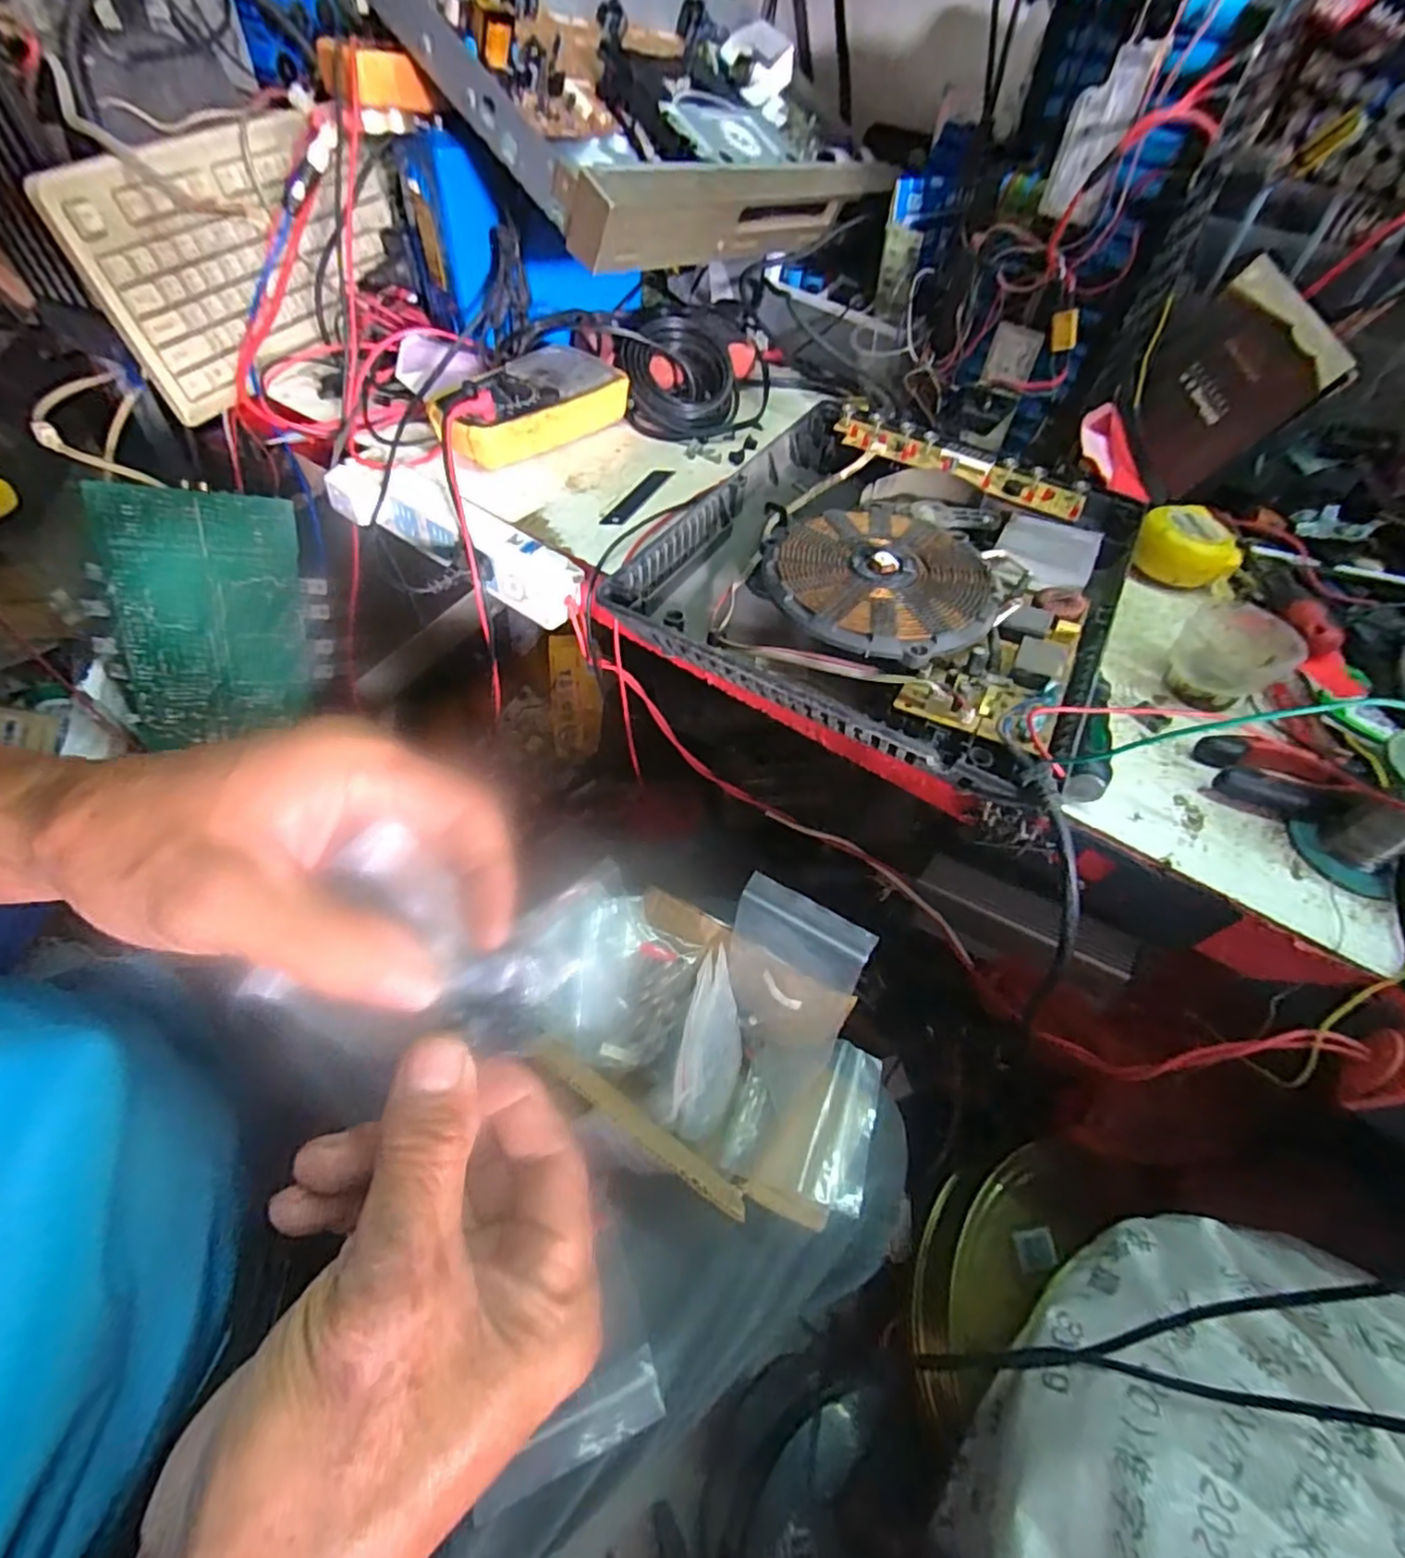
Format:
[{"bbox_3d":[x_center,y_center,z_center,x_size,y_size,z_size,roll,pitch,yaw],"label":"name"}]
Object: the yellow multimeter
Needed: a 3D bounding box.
[{"bbox_3d":[-0.149,-0.318,0.561,0.086,0.046,0.165,38,58,22],"label":"yellow multimeter"}]

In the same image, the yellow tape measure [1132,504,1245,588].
[{"bbox_3d":[0.375,-0.180,0.508,0.070,0.034,0.066,36,57,21],"label":"yellow tape measure"}]

